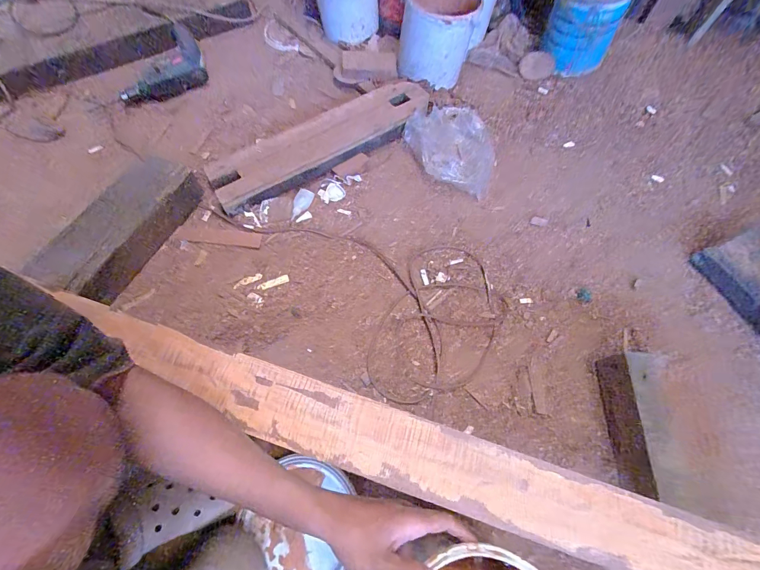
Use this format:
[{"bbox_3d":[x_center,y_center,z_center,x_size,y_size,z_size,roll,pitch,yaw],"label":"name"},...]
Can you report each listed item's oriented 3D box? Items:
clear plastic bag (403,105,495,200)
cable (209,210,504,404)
[{"bbox_3d":[0.171,-0.331,0.778,0.218,0.063,0.213,24,65,9],"label":"clear plastic bag"},{"bbox_3d":[-0.024,-0.049,0.662,0.318,0.009,0.572,-41,72,-19],"label":"cable"}]

